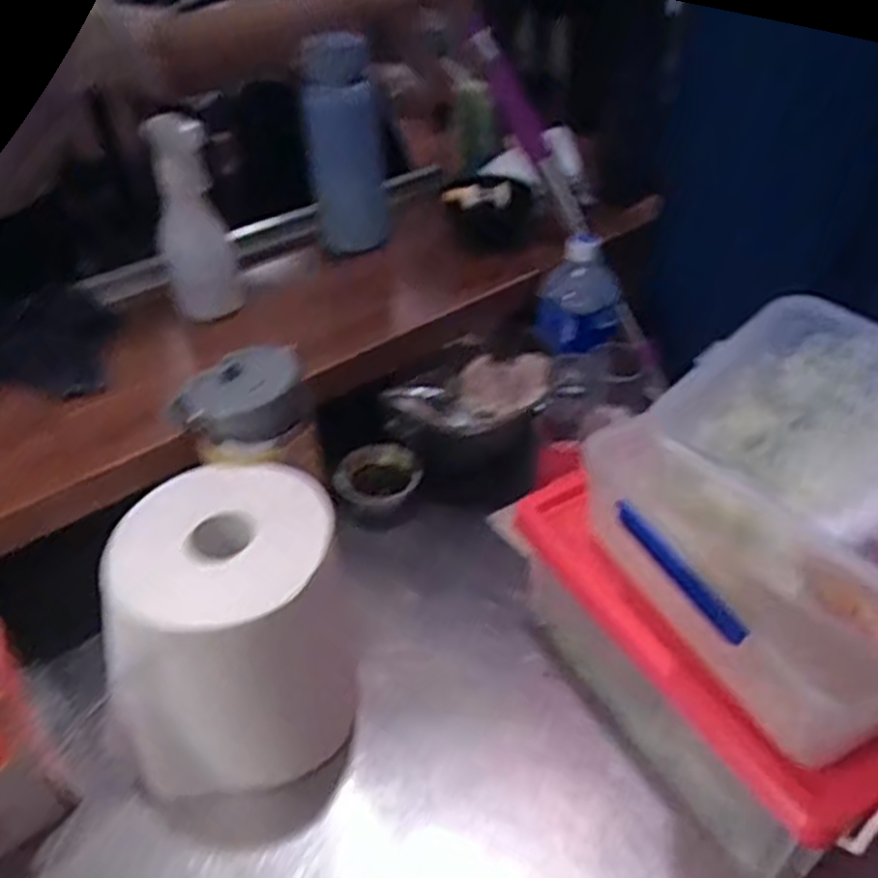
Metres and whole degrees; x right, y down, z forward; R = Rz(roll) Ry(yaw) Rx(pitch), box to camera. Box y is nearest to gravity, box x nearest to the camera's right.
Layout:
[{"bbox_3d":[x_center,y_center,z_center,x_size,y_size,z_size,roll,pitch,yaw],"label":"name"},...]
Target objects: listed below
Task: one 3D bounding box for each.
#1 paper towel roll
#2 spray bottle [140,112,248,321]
[{"bbox_3d":[-0.142,0.144,0.564,0.138,0.211,0.133,-1,40,1],"label":"paper towel roll"},{"bbox_3d":[-0.238,-0.207,0.738,0.063,0.185,0.059,-22,44,-21],"label":"spray bottle"}]

